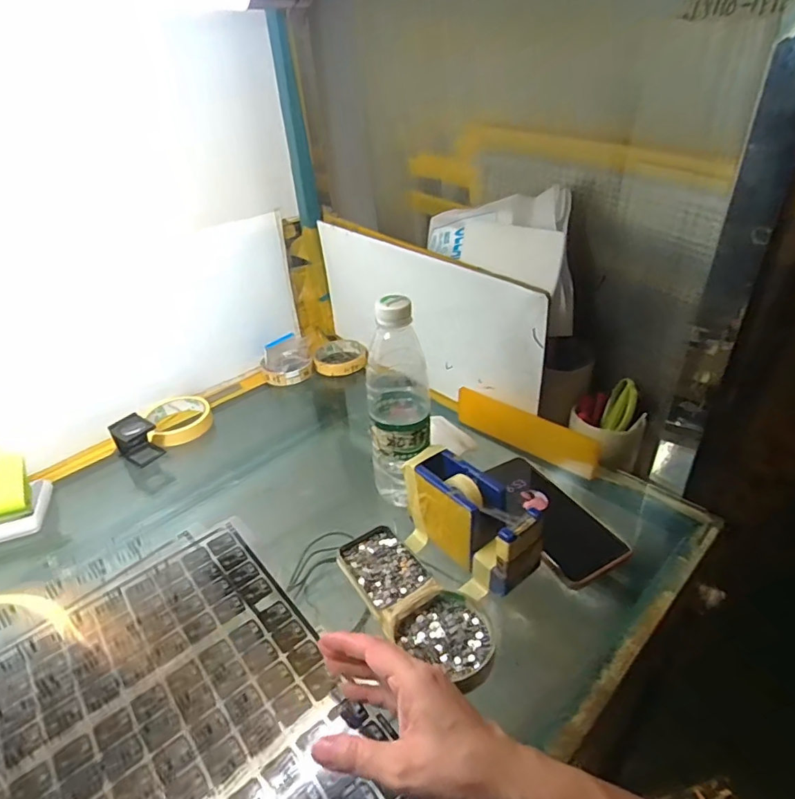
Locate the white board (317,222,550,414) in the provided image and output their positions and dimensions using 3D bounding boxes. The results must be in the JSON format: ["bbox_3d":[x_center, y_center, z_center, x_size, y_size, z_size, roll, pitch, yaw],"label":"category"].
[{"bbox_3d":[0.025,-0.112,0.706,0.012,0.190,0.411,-31,44,-30],"label":"white board"}]

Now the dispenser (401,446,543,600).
[{"bbox_3d":[0.063,0.109,0.469,0.055,0.073,0.134,-29,41,-31],"label":"dispenser"}]

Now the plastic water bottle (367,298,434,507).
[{"bbox_3d":[0.001,0.006,0.510,0.061,0.221,0.074,-5,34,1],"label":"plastic water bottle"}]

